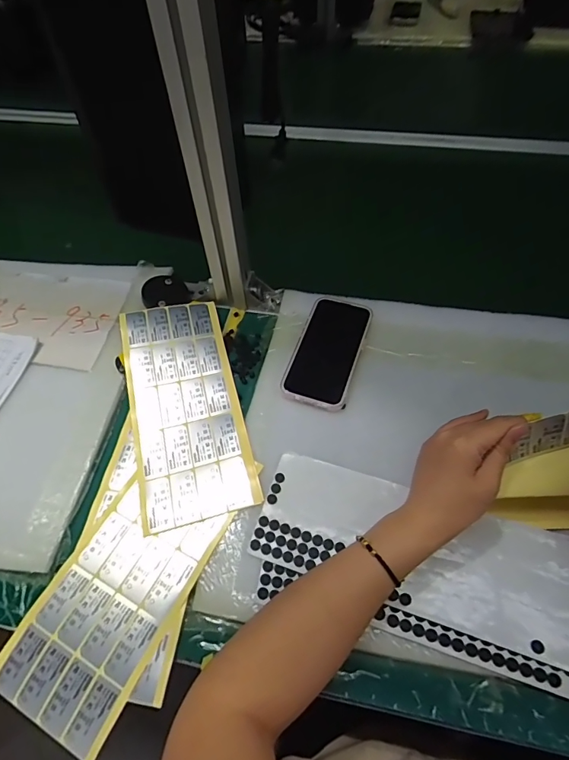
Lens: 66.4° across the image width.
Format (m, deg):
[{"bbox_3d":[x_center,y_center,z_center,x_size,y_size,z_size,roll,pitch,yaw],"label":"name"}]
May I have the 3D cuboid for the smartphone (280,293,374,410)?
[{"bbox_3d":[0.052,-0.037,0.520,0.075,0.015,0.155,16,62,12],"label":"smartphone"}]

